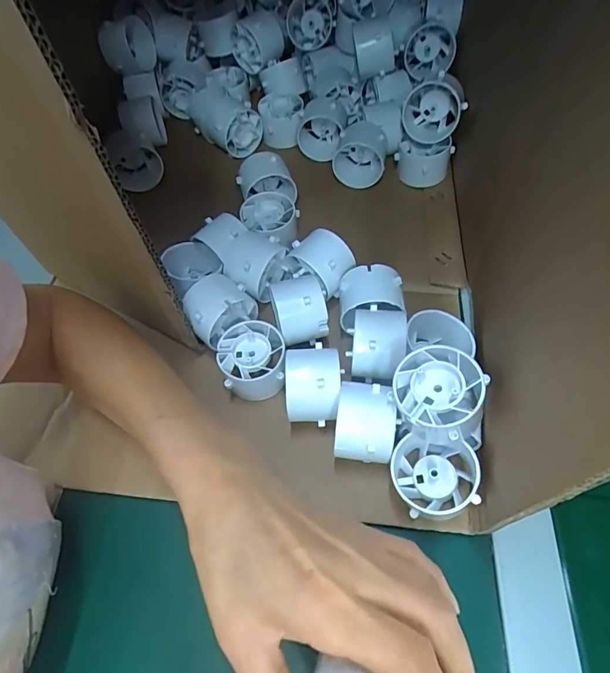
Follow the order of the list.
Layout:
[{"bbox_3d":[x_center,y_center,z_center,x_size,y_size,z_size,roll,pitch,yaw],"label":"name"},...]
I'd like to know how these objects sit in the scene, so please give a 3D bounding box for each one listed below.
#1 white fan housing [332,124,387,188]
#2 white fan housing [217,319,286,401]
[{"bbox_3d":[0.053,-0.175,0.411,0.047,0.046,0.047,7,59,6],"label":"white fan housing"},{"bbox_3d":[-0.038,0.018,0.309,0.046,0.032,0.049,-6,59,-2],"label":"white fan housing"}]

